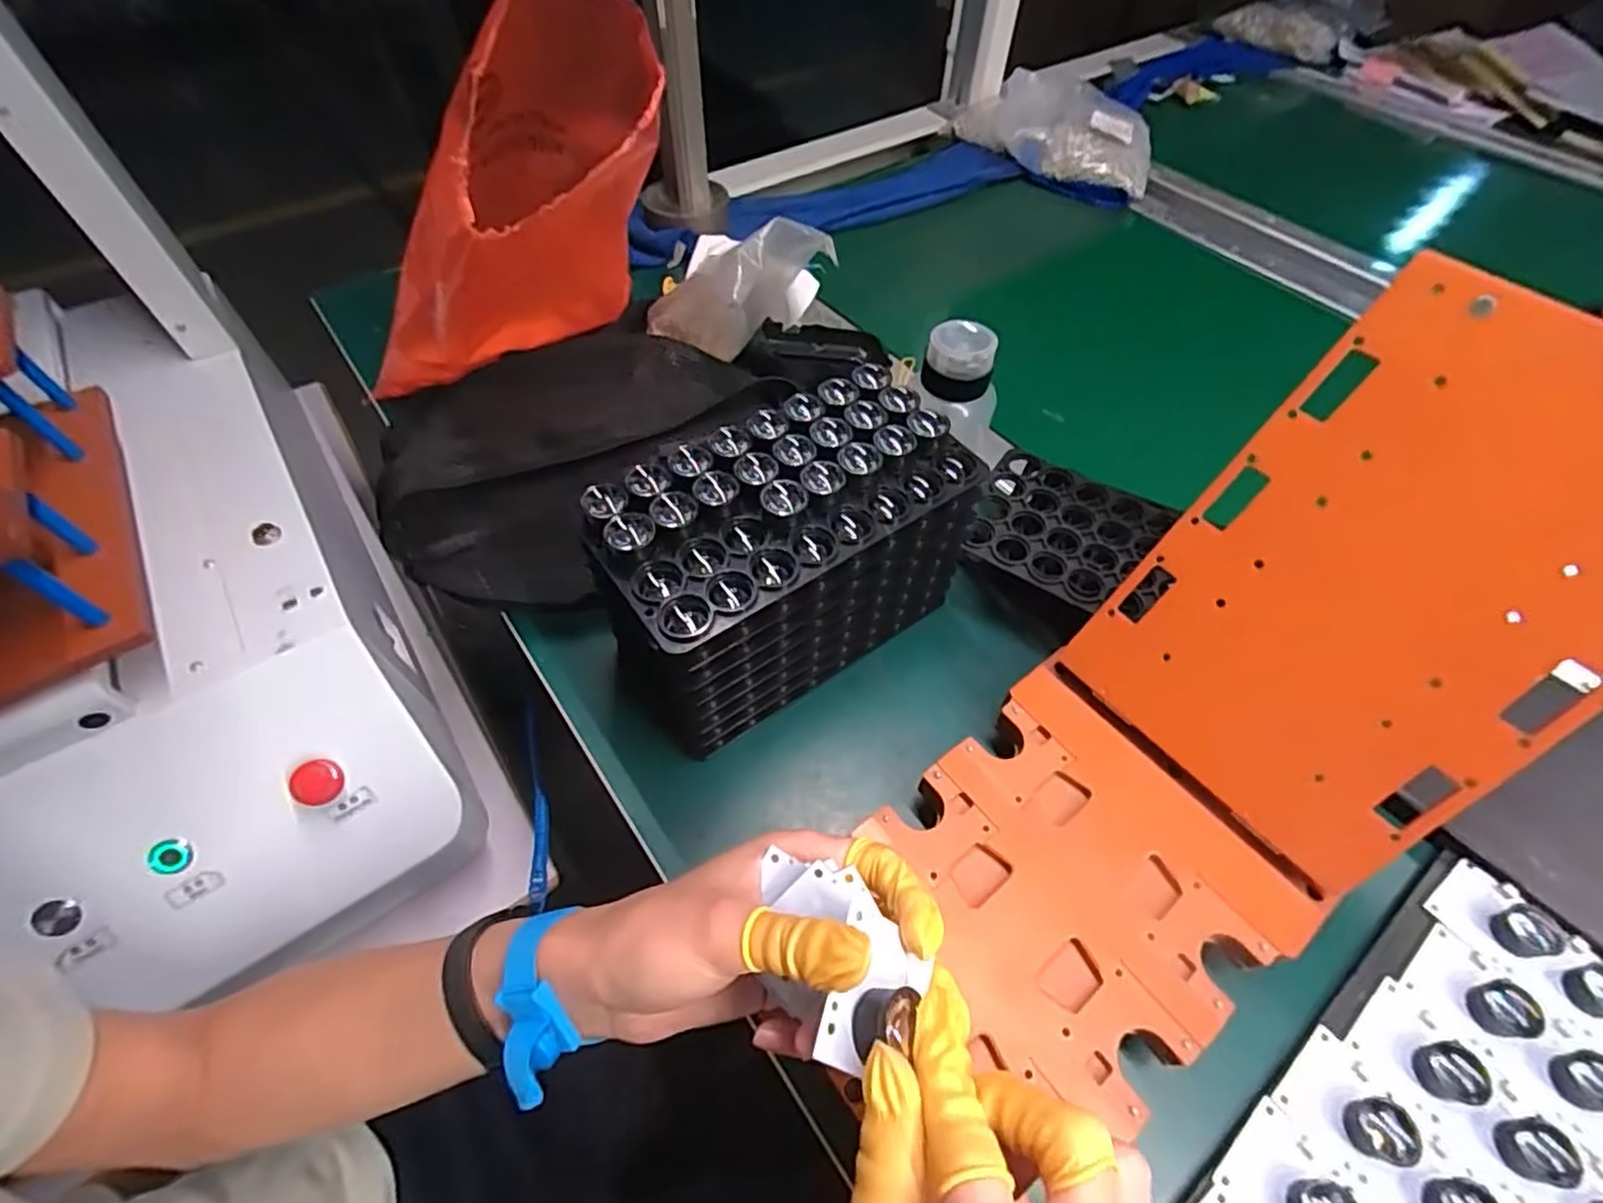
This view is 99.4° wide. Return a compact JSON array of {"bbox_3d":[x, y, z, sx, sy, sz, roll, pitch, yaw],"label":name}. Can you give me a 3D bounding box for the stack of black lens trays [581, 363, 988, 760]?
[{"bbox_3d":[-0.009,-0.021,0.382,0.197,0.135,0.097,-30,61,-20],"label":"stack of black lens trays"}]

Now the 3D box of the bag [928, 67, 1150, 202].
[{"bbox_3d":[0.296,-0.572,0.829,0.270,0.059,0.155,23,58,15],"label":"bag"}]

